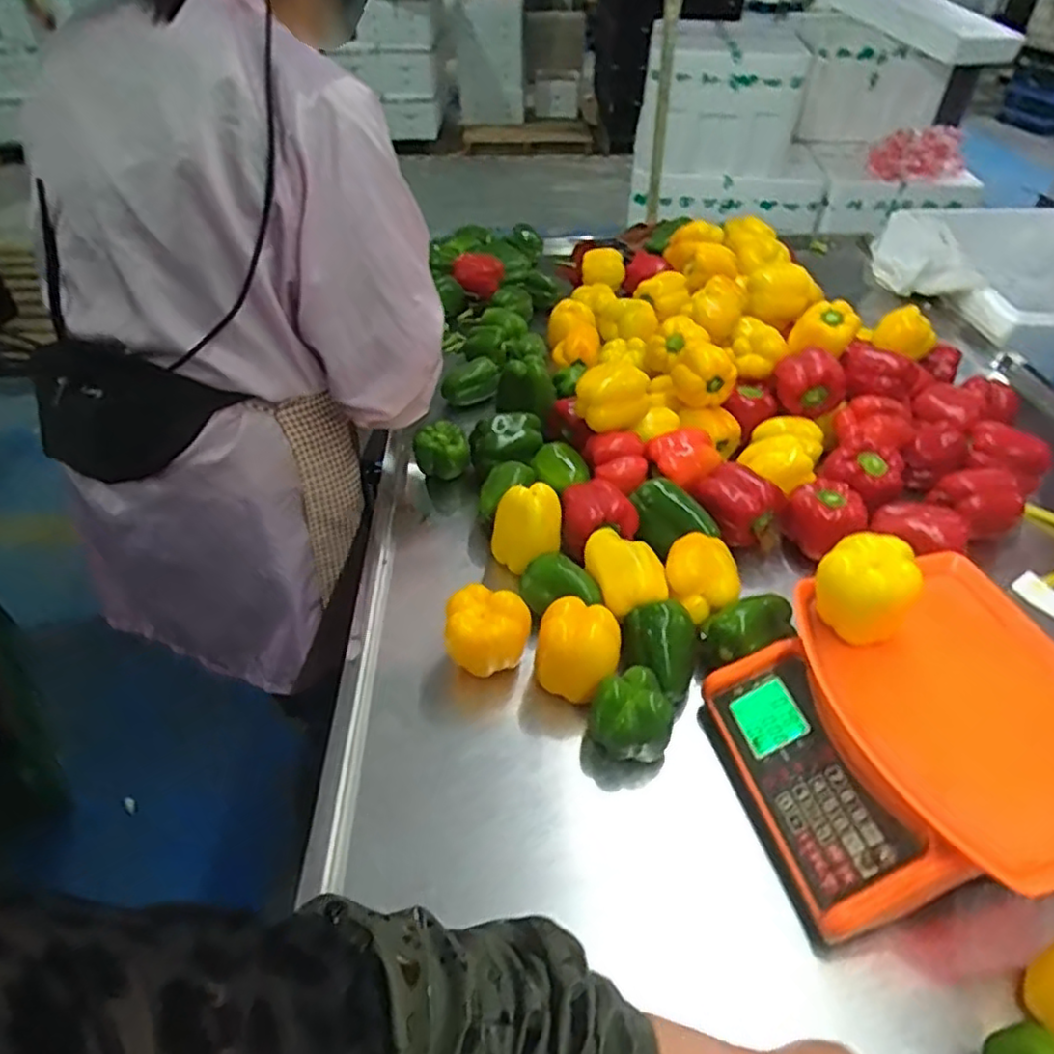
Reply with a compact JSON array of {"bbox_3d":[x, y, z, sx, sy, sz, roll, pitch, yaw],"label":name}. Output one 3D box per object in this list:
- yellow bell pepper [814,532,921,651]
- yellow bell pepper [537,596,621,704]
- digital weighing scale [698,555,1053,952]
[{"bbox_3d":[0.298,0.054,0.587,0.064,0.077,0.077,-29,50,-27],"label":"yellow bell pepper"},{"bbox_3d":[0.052,0.125,0.678,0.083,0.069,0.075,12,44,13],"label":"yellow bell pepper"},{"bbox_3d":[0.334,0.187,0.580,0.286,0.130,0.273,-9,43,-9],"label":"digital weighing scale"}]

